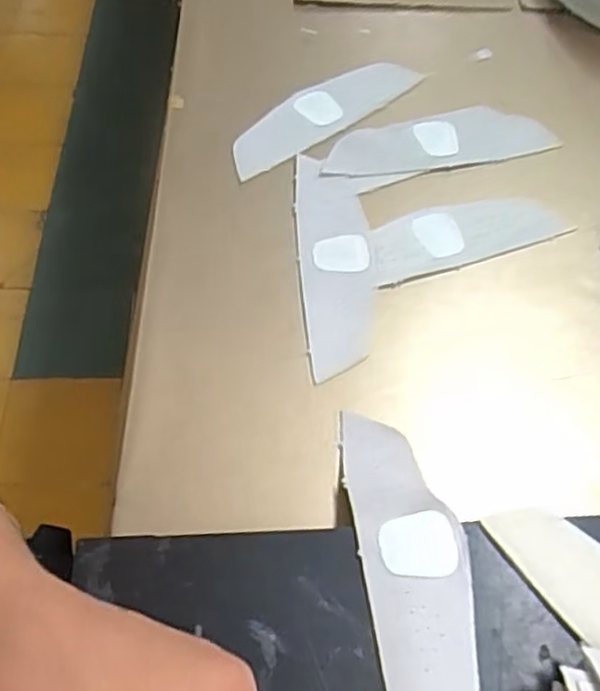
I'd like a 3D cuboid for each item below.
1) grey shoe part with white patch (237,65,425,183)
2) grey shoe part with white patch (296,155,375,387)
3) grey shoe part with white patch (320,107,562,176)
[{"bbox_3d":[0.019,-0.192,0.582,0.187,0.006,0.051,-36,69,-22],"label":"grey shoe part with white patch"},{"bbox_3d":[0.025,-0.062,0.501,0.051,0.005,0.185,-3,58,-3],"label":"grey shoe part with white patch"},{"bbox_3d":[0.109,-0.162,0.561,0.183,0.005,0.056,-10,59,-7],"label":"grey shoe part with white patch"}]

